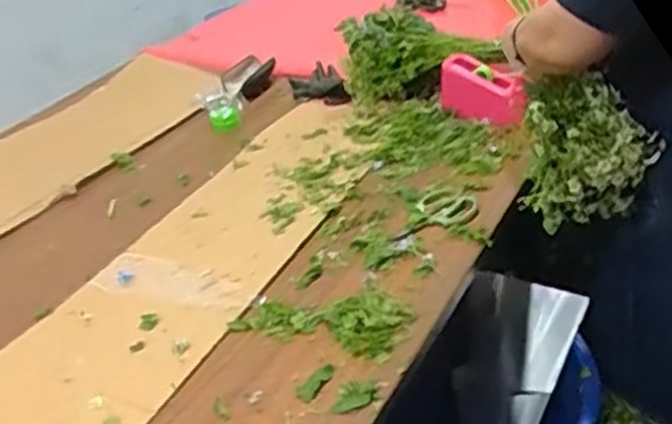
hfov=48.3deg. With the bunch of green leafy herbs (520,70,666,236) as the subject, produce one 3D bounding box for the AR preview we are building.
[{"bbox_3d":[0.390,-0.092,1.156,0.178,0.208,0.088,-7,32,0],"label":"bunch of green leafy herbs"}]

